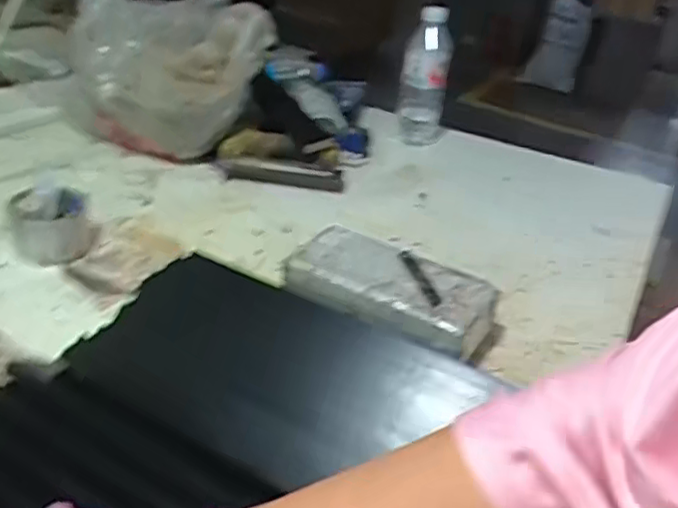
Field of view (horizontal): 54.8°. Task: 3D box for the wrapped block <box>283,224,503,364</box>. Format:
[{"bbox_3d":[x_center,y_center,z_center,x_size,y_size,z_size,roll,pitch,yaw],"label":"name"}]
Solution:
[{"bbox_3d":[0.051,0.040,0.674,0.213,0.058,0.117,20,34,19],"label":"wrapped block"}]

